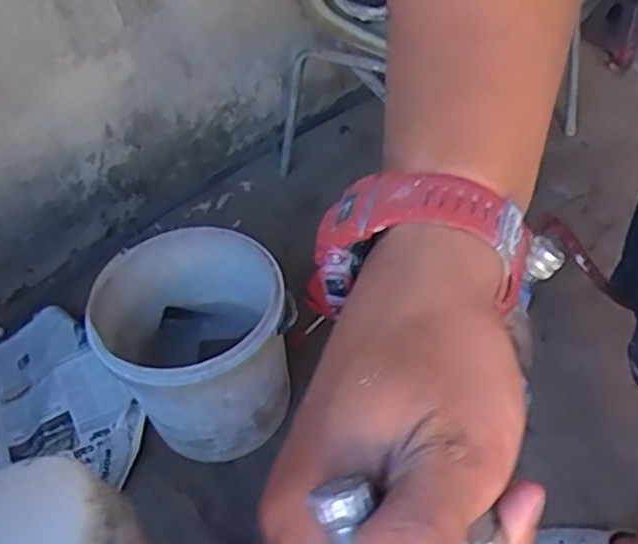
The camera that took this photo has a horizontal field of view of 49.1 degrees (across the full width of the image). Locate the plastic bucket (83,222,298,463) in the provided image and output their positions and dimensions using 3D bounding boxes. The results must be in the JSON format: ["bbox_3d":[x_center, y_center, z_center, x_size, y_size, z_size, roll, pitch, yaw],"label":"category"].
[{"bbox_3d":[-0.193,0.116,1.147,0.288,0.268,0.279,-4,49,5],"label":"plastic bucket"}]

